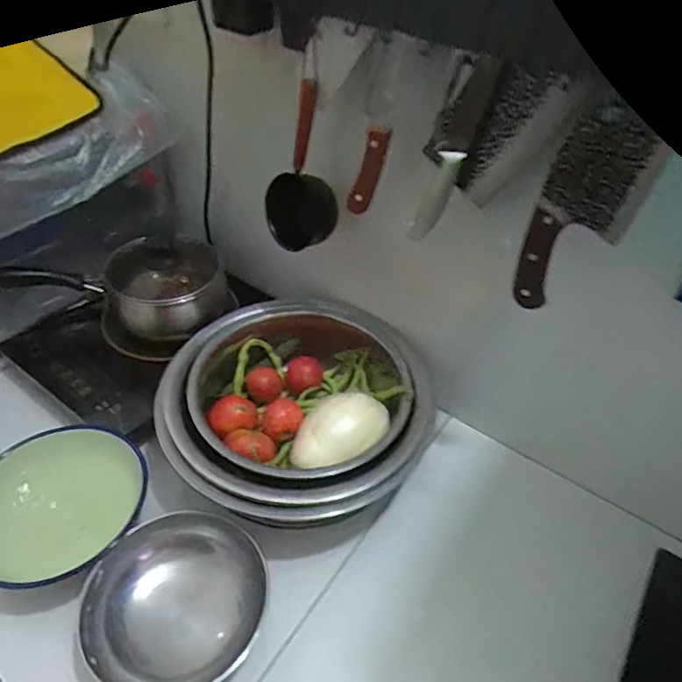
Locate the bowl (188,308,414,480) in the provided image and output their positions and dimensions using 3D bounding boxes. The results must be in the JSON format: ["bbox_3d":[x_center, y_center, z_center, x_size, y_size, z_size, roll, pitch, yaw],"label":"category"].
[{"bbox_3d":[-0.056,0.080,0.716,0.268,0.101,0.283,2,43,-2],"label":"bowl"}]

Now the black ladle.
[{"bbox_3d":[-0.049,-0.213,0.615,0.071,0.222,0.065,-18,47,-22],"label":"black ladle"}]

